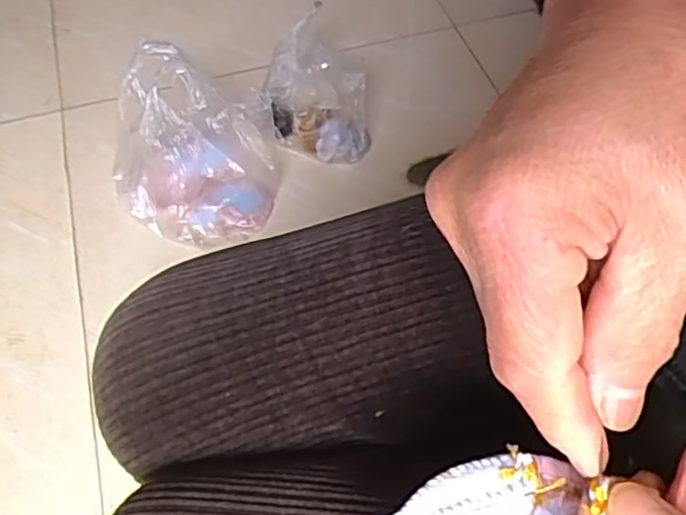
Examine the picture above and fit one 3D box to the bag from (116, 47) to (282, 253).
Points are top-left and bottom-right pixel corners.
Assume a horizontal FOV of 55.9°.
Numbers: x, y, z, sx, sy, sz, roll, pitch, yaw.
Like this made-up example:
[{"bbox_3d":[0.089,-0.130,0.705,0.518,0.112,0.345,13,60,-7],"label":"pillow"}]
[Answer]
[{"bbox_3d":[-0.169,-0.118,0.732,0.171,0.164,0.140,-1,58,1],"label":"bag"}]

